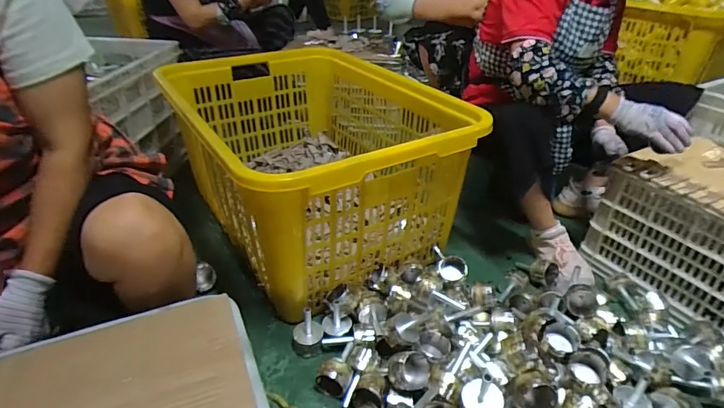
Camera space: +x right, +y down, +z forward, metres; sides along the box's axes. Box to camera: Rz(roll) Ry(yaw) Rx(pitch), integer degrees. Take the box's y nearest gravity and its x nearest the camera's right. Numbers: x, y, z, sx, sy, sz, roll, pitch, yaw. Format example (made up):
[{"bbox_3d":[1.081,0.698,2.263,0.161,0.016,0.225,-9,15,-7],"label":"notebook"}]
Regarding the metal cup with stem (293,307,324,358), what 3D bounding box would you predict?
[{"bbox_3d":[-0.112,0.260,0.906,0.061,0.124,0.061,1,33,-1],"label":"metal cup with stem"}]

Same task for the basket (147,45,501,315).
[{"bbox_3d":[-0.133,-0.144,1.185,0.608,0.355,0.799,-17,37,-26],"label":"basket"}]

